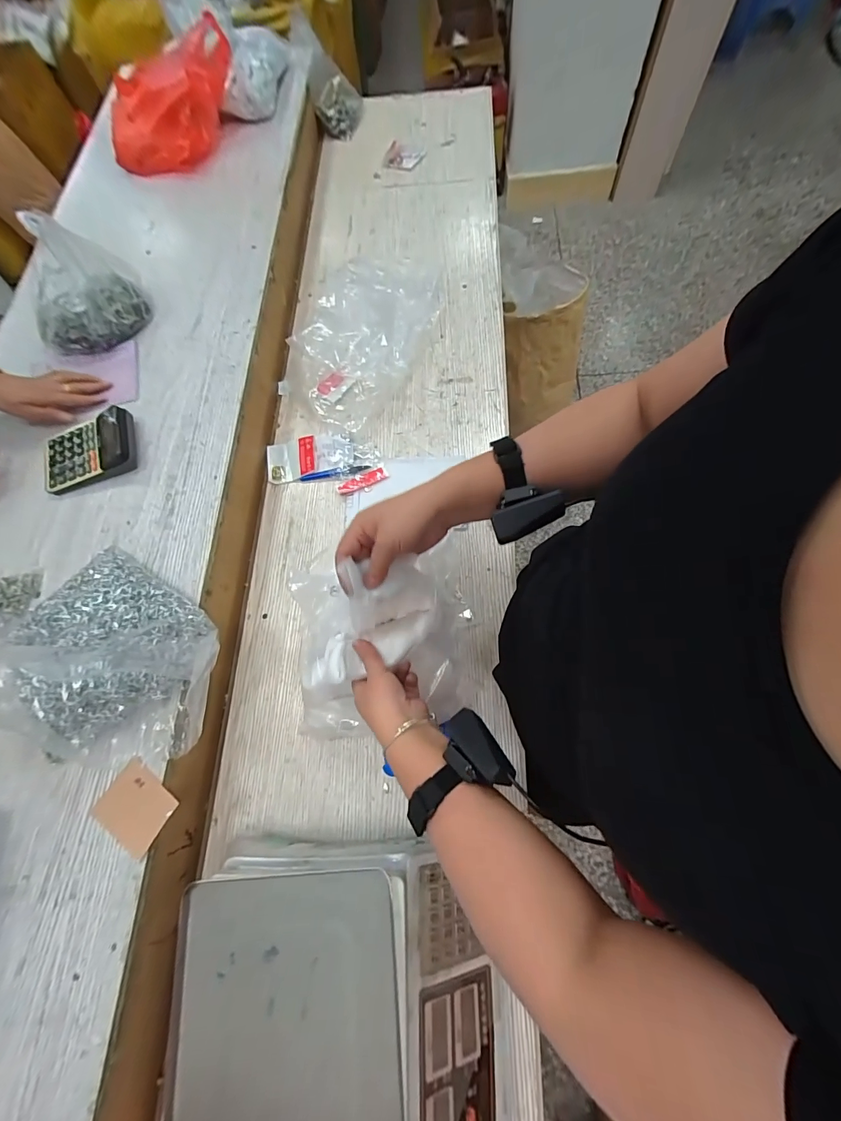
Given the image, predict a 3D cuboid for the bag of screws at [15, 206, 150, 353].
[{"bbox_3d":[-0.578,-0.450,0.673,0.192,0.168,0.107,-35,72,-7],"label":"bag of screws"}]

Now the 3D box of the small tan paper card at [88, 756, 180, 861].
[{"bbox_3d":[-0.341,0.296,0.495,0.084,0.005,0.068,37,62,5],"label":"small tan paper card"}]

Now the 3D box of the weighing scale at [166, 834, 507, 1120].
[{"bbox_3d":[-0.079,0.462,0.427,0.312,0.098,0.278,-5,71,4],"label":"weighing scale"}]

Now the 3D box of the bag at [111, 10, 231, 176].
[{"bbox_3d":[-0.531,-0.969,0.869,0.208,0.124,0.271,14,73,9],"label":"bag"}]

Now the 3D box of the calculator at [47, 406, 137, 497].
[{"bbox_3d":[-0.530,-0.174,0.645,0.149,0.034,0.117,-15,70,0],"label":"calculator"}]

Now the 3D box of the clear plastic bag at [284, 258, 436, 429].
[{"bbox_3d":[-0.091,-0.434,0.765,0.181,0.089,0.385,21,74,12],"label":"clear plastic bag"}]

